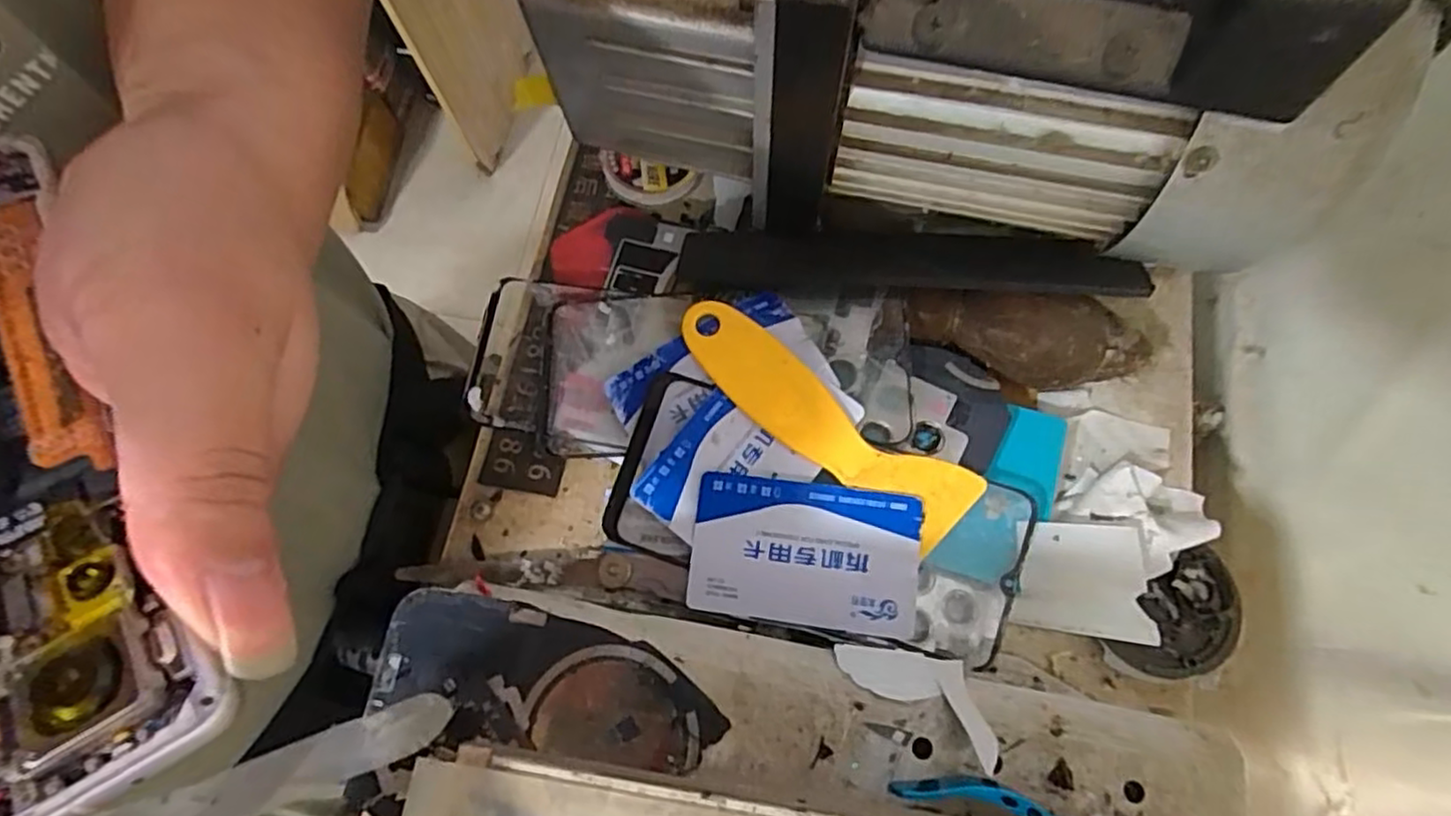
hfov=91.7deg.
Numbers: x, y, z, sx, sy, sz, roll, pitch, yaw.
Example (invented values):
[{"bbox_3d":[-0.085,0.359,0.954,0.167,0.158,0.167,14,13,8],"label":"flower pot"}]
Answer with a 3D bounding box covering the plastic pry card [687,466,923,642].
[{"bbox_3d":[0.030,0.056,0.269,0.085,0.004,0.053,7,84,4],"label":"plastic pry card"}]

